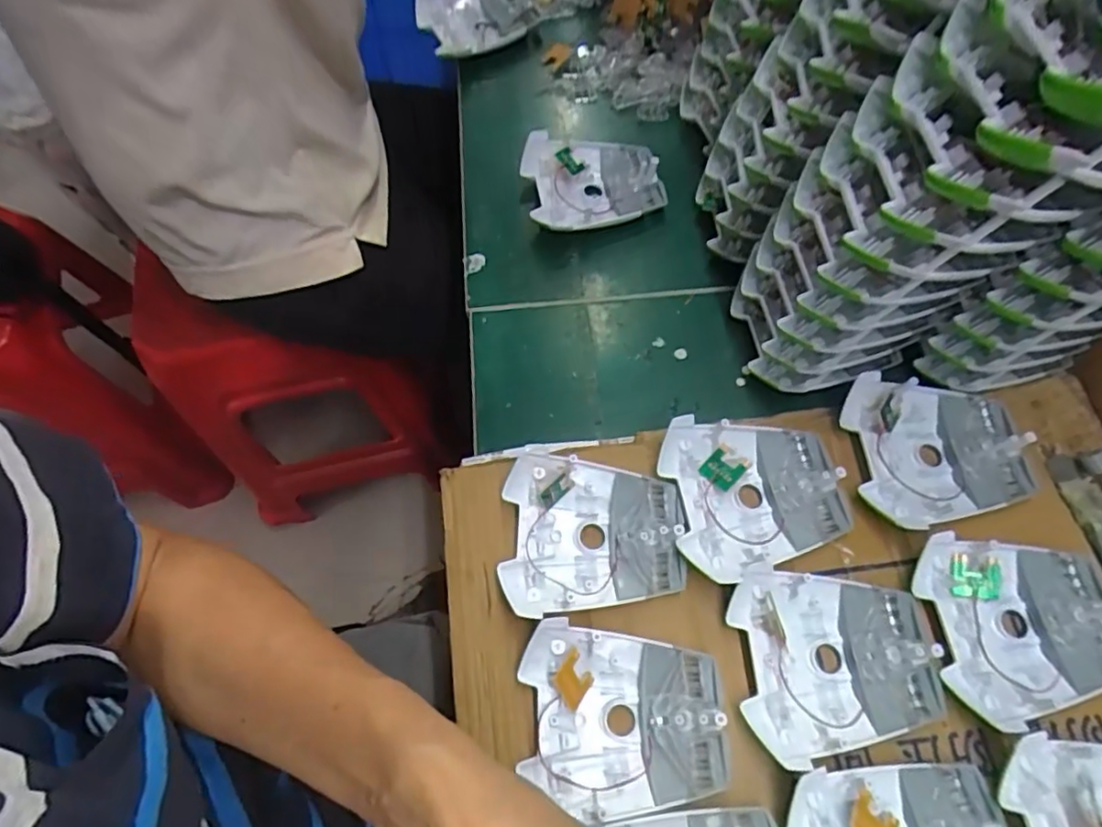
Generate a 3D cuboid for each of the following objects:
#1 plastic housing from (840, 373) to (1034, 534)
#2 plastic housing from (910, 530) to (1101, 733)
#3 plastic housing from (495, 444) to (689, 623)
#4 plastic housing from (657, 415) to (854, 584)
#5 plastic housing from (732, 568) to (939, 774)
[{"bbox_3d":[0.249,0.021,0.400,0.108,0.020,0.095,-5,65,0],"label":"plastic housing"},{"bbox_3d":[0.271,0.117,0.354,0.107,0.021,0.097,-7,65,-1],"label":"plastic housing"},{"bbox_3d":[0.026,0.073,0.383,0.106,0.025,0.095,0,65,2],"label":"plastic housing"},{"bbox_3d":[0.128,0.048,0.388,0.105,0.021,0.095,-10,65,-2],"label":"plastic housing"},{"bbox_3d":[0.159,0.137,0.349,0.107,0.016,0.093,-4,65,0],"label":"plastic housing"}]

